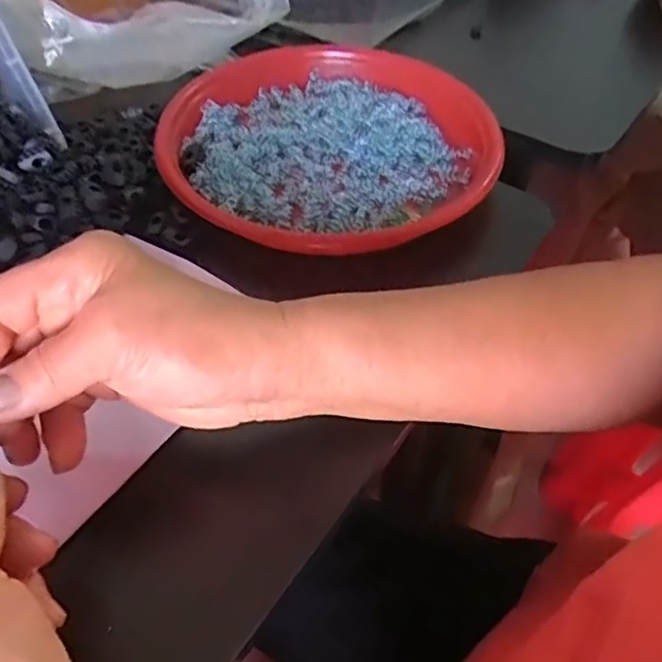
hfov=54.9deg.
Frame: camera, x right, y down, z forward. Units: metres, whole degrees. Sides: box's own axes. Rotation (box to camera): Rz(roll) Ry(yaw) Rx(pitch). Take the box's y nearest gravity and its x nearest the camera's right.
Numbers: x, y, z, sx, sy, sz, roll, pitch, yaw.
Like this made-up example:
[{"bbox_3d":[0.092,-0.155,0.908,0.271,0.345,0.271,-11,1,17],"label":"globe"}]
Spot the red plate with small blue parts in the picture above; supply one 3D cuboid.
[{"bbox_3d":[-0.006,-0.141,0.462,0.230,0.039,0.211,0,50,-1],"label":"red plate with small blue parts"}]

